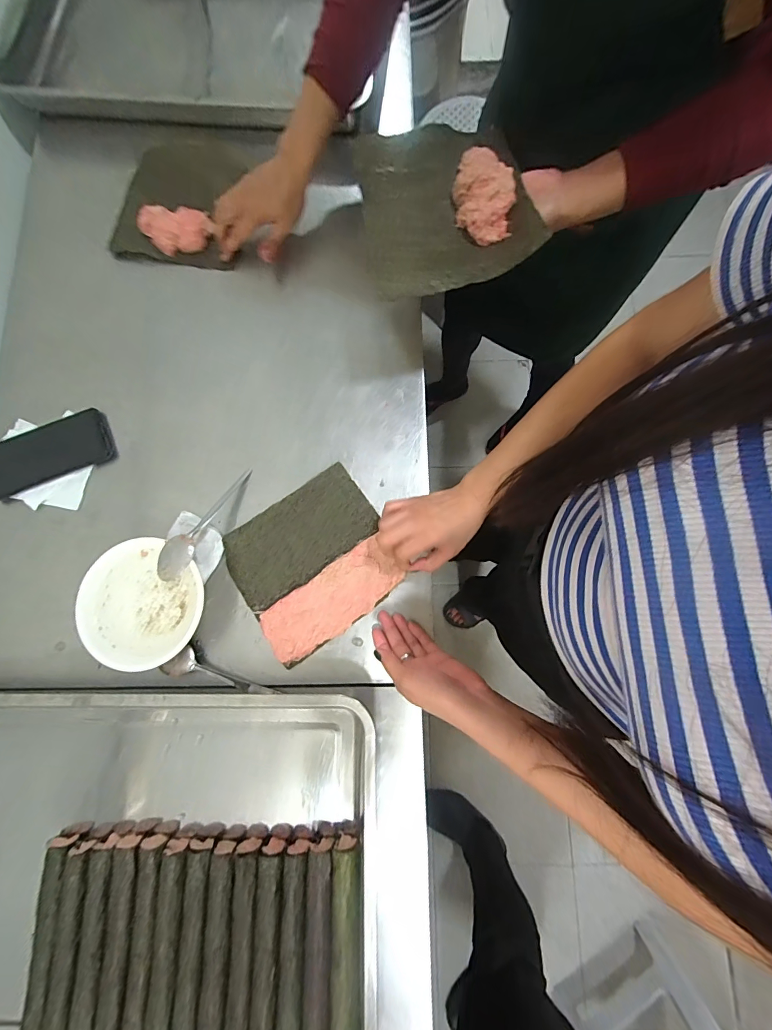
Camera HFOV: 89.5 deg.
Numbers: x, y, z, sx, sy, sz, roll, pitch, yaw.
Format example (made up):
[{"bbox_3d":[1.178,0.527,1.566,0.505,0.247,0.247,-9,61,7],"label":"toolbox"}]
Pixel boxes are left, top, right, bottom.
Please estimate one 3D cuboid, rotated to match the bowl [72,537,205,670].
[{"bbox_3d":[-0.286,0.106,0.469,0.136,0.046,0.139,0,77,1],"label":"bowl"}]

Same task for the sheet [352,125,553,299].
[{"bbox_3d":[0.061,-0.342,0.424,0.168,0.038,0.192,-10,80,0],"label":"sheet"}]

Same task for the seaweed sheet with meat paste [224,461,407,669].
[{"bbox_3d":[-0.089,0.057,0.483,0.192,0.019,0.174,-35,78,-7],"label":"seaweed sheet with meat paste"}]

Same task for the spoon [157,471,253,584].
[{"bbox_3d":[-0.223,0.007,0.485,0.033,0.023,0.163,24,60,7],"label":"spoon"}]

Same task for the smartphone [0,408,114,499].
[{"bbox_3d":[-0.462,-0.084,0.530,0.165,0.018,0.074,-23,77,-4],"label":"smartphone"}]

